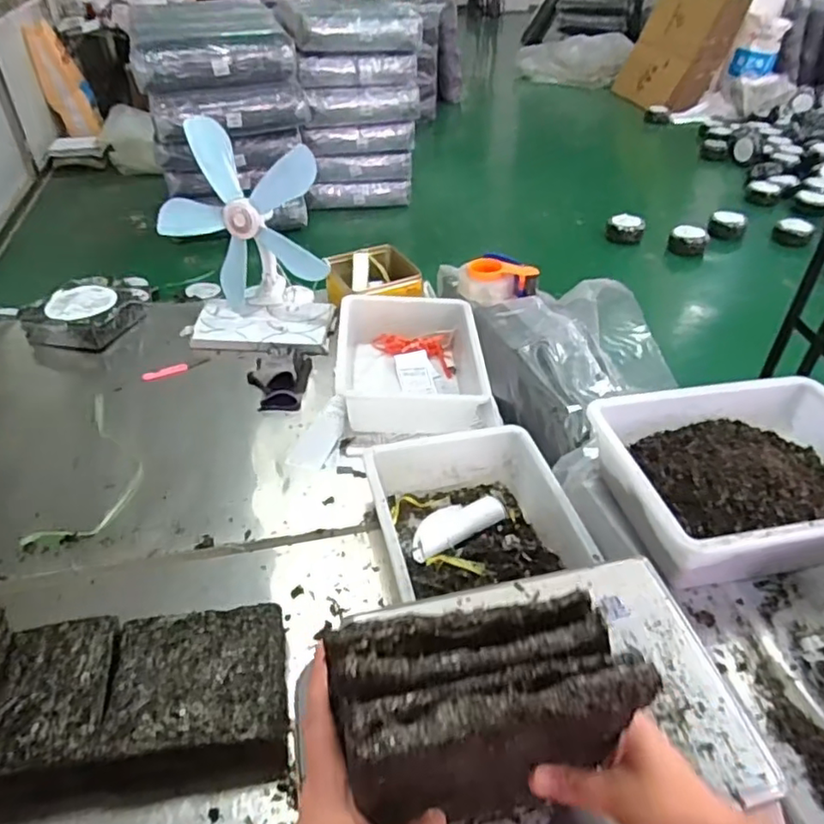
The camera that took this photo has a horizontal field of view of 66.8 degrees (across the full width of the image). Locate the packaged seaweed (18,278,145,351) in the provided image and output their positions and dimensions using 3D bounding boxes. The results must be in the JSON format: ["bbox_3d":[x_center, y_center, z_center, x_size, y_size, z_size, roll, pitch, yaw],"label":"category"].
[{"bbox_3d":[-0.773,-0.229,1.454,0.232,0.075,0.192,10,41,10],"label":"packaged seaweed"}]

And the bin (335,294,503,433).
[{"bbox_3d":[0.002,-0.103,1.288,0.312,0.116,0.352,-3,40,-5],"label":"bin"}]

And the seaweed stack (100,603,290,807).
[{"bbox_3d":[-0.255,0.343,0.764,0.205,0.074,0.192,-4,41,-6],"label":"seaweed stack"}]

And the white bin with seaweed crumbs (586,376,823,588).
[{"bbox_3d":[0.438,0.080,0.837,0.339,0.112,0.292,-8,41,-11],"label":"white bin with seaweed crumbs"}]

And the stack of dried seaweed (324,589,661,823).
[{"bbox_3d":[0.046,0.183,0.377,0.174,0.085,0.094,-5,41,-7],"label":"stack of dried seaweed"}]

